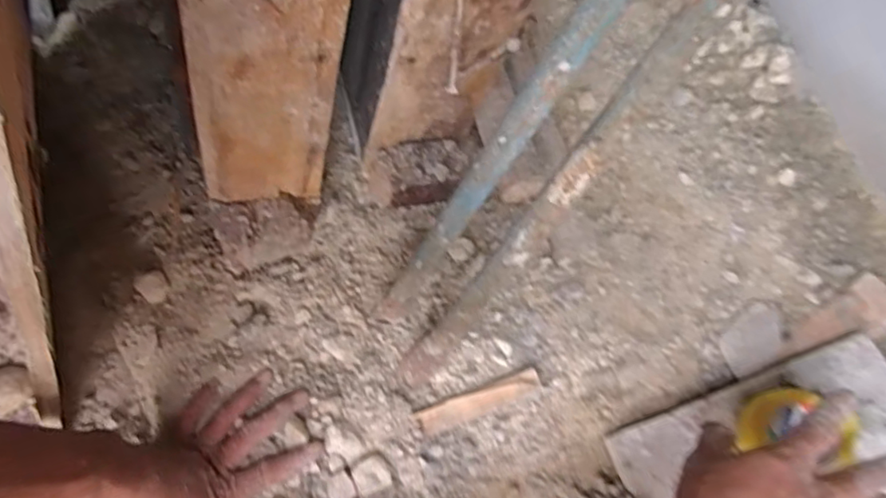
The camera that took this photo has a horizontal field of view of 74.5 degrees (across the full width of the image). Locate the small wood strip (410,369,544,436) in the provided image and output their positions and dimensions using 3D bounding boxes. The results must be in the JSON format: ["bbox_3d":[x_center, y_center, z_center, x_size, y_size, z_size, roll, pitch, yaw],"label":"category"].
[{"bbox_3d":[0.032,0.135,0.513,0.111,0.013,0.022,-19,69,-6],"label":"small wood strip"}]

